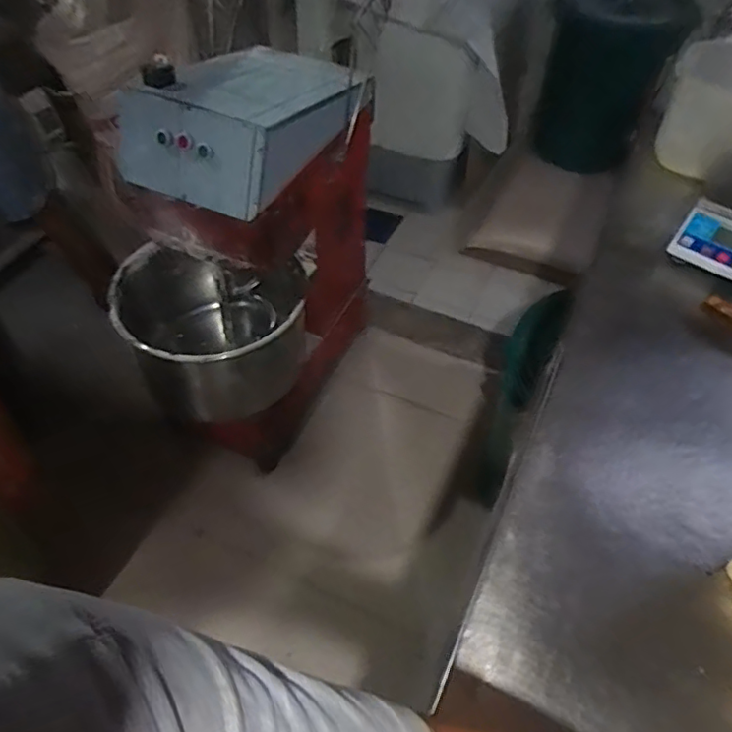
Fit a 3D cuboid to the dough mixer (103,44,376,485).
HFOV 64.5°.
[{"bbox_3d":[-0.290,-0.239,1.420,0.437,0.853,0.668,22,53,14],"label":"dough mixer"}]

